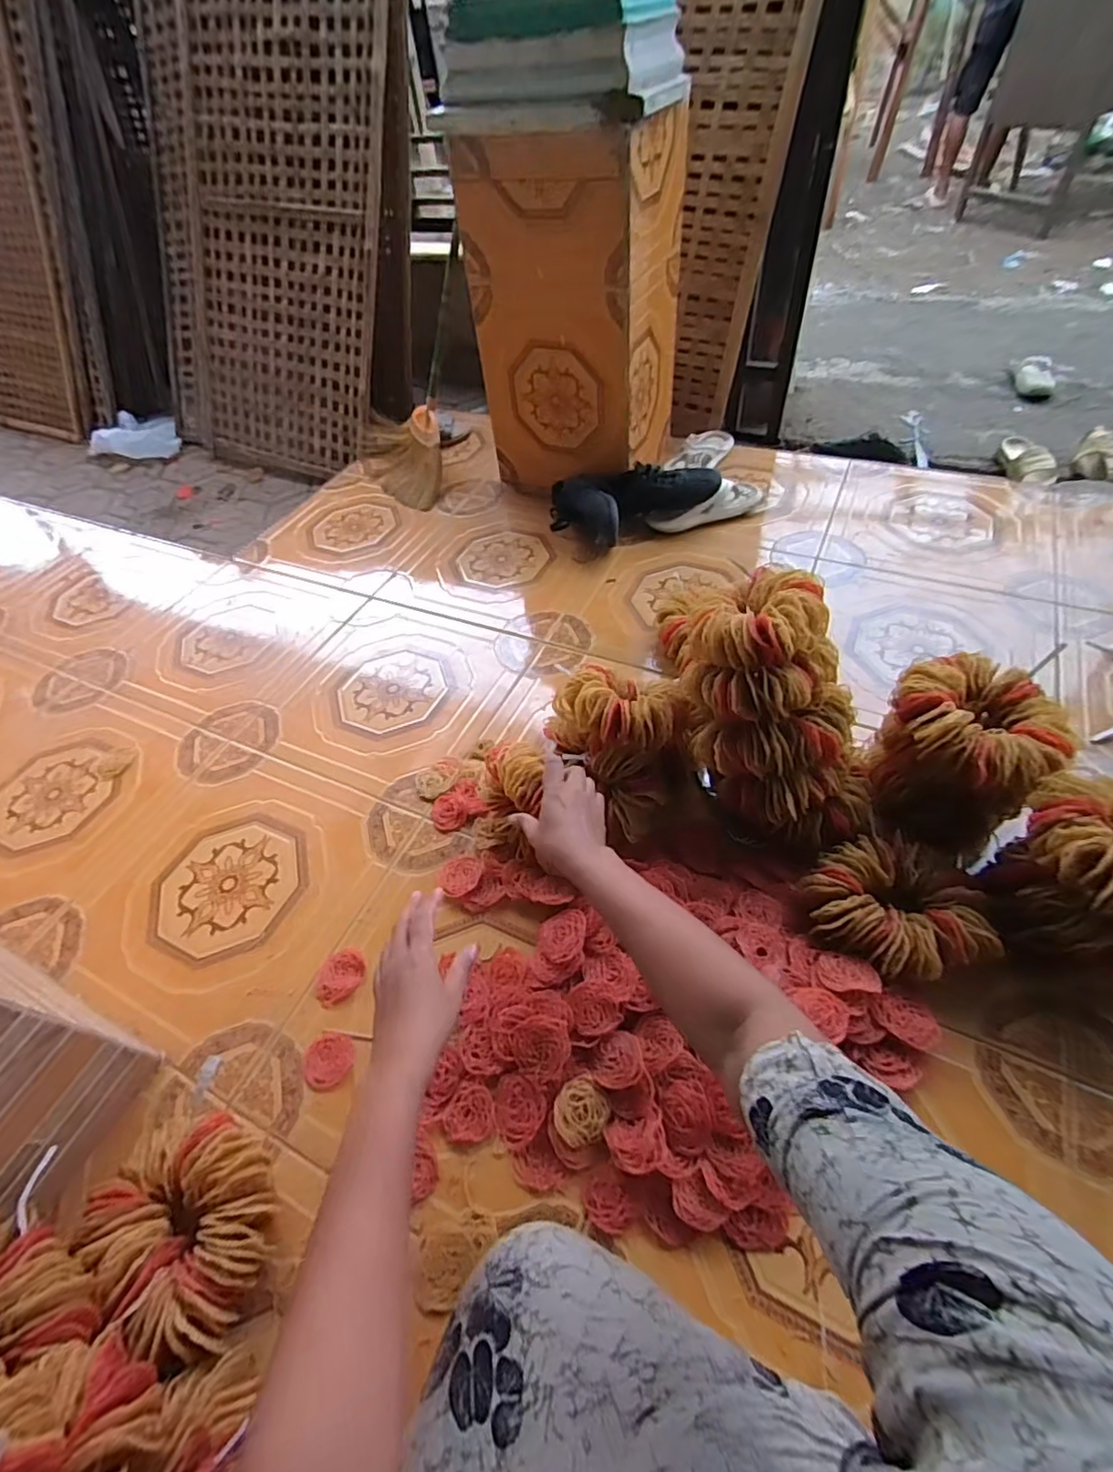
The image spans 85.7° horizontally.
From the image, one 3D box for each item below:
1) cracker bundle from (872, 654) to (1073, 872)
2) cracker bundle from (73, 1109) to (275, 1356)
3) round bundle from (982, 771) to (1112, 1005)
[{"bbox_3d":[0.472,0.029,0.716,0.138,0.178,0.178,2,52,8],"label":"cracker bundle"},{"bbox_3d":[-0.334,0.448,0.557,0.170,0.084,0.129,27,59,24],"label":"cracker bundle"},{"bbox_3d":[0.551,0.160,0.596,0.184,0.170,0.147,22,57,21],"label":"round bundle"}]

